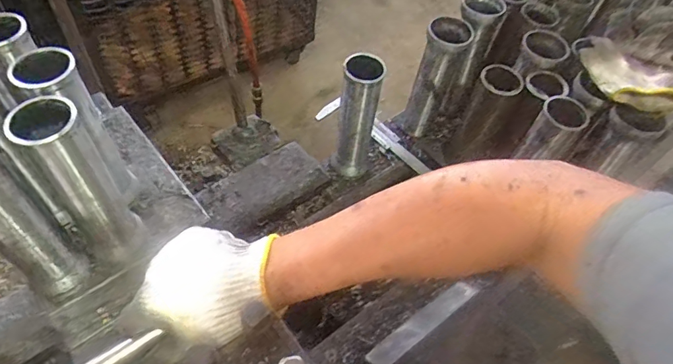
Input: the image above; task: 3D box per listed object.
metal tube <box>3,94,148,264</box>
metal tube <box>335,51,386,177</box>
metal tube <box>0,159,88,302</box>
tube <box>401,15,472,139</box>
[{"bbox_3d":[-0.232,0.004,0.443,0.061,0.185,0.057,35,59,18],"label":"metal tube"},{"bbox_3d":[0.027,-0.083,0.641,0.052,0.183,0.049,7,55,0],"label":"metal tube"},{"bbox_3d":[-0.280,0.035,0.415,0.056,0.195,0.048,40,61,21],"label":"metal tube"},{"bbox_3d":[0.143,-0.147,0.697,0.056,0.182,0.055,24,56,12],"label":"tube"}]

